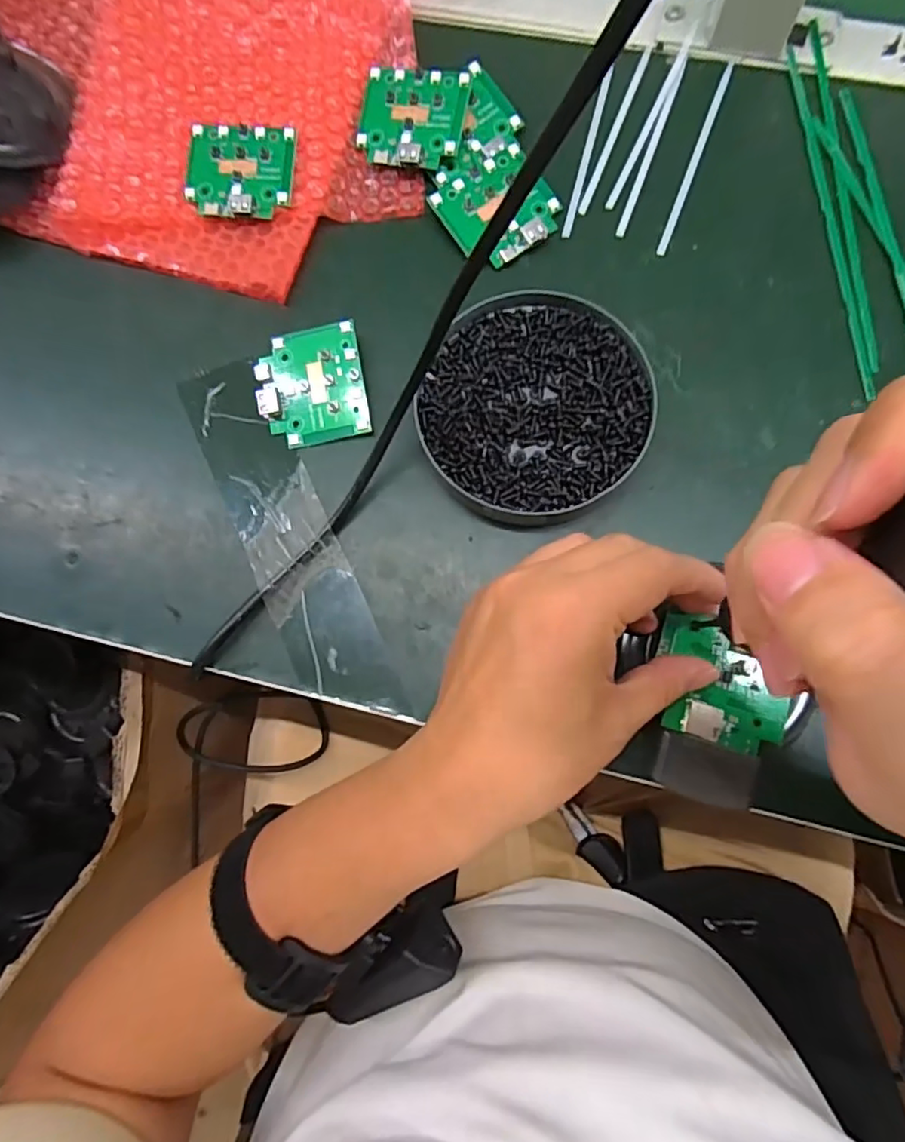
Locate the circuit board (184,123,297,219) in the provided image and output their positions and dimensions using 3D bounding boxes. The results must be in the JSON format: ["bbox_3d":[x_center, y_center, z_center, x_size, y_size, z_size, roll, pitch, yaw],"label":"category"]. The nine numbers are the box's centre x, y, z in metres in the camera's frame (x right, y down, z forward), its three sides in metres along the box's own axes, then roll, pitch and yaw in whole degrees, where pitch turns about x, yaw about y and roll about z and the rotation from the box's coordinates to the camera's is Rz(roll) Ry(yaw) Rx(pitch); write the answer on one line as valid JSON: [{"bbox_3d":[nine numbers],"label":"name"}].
[{"bbox_3d":[-0.116,-0.218,0.329,0.059,0.004,0.053,5,84,2],"label":"circuit board"}]

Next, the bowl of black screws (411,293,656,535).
[{"bbox_3d":[0.041,-0.081,0.296,0.107,0.018,0.115,-1,79,3],"label":"bowl of black screws"}]

